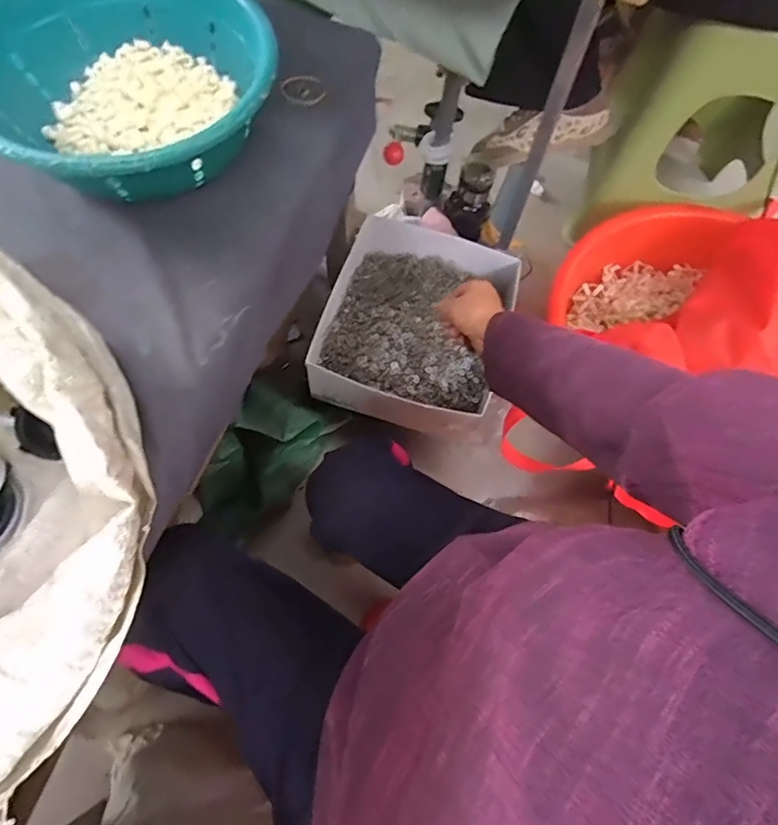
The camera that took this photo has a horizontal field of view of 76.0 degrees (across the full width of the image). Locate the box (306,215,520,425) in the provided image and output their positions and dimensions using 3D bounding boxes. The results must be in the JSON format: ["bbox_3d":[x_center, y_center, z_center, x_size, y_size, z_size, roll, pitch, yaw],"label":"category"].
[{"bbox_3d":[0.045,-0.156,0.817,0.286,0.083,0.332,14,68,3],"label":"box"}]

